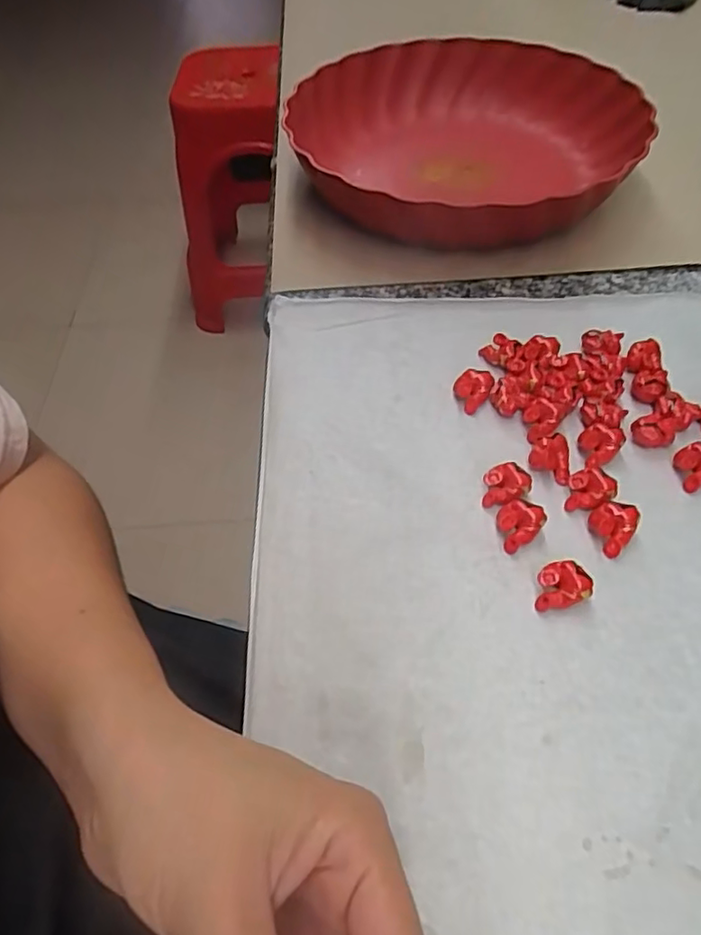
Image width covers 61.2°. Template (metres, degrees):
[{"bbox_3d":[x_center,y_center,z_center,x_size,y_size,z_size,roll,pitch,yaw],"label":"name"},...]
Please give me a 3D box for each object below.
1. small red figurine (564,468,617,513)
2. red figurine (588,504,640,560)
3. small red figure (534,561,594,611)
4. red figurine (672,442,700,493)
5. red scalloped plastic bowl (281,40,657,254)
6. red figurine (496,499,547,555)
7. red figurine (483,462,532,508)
[{"bbox_3d":[0.110,0.011,0.272,0.020,0.013,0.017,18,56,15],"label":"small red figurine"},{"bbox_3d":[0.114,0.026,0.261,0.018,0.012,0.020,27,59,20],"label":"red figurine"},{"bbox_3d":[0.087,0.049,0.245,0.021,0.012,0.017,-3,53,0],"label":"small red figure"},{"bbox_3d":[0.161,-0.001,0.277,0.018,0.014,0.020,35,62,25],"label":"red figurine"},{"bbox_3d":[0.080,-0.230,0.435,0.234,0.071,0.239,1,53,3],"label":"red scalloped plastic bowl"},{"bbox_3d":[0.074,0.026,0.262,0.018,0.014,0.020,26,59,20],"label":"red figurine"},{"bbox_3d":[0.072,0.008,0.275,0.021,0.011,0.016,-9,54,-4],"label":"red figurine"}]

